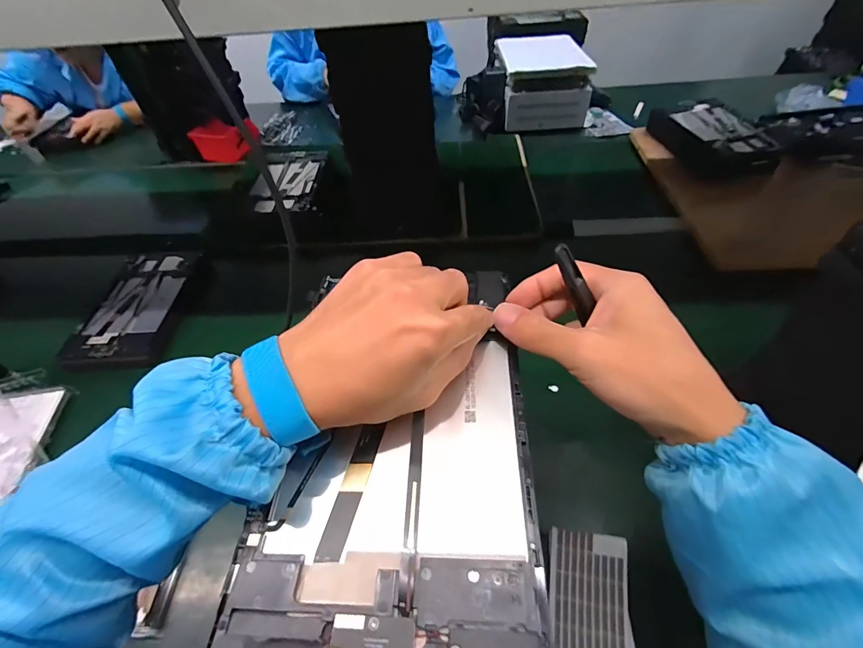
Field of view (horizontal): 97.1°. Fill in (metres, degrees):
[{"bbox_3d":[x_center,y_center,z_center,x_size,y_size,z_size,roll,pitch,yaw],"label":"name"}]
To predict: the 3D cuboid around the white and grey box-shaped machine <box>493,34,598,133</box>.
[{"bbox_3d":[0.277,-0.649,1.020,0.225,0.142,0.285,-1,51,3],"label":"white and grey box-shaped machine"}]

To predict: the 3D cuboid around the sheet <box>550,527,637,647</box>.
[{"bbox_3d":[0.148,0.276,0.350,0.070,0.017,0.147,2,64,5],"label":"sheet"}]

